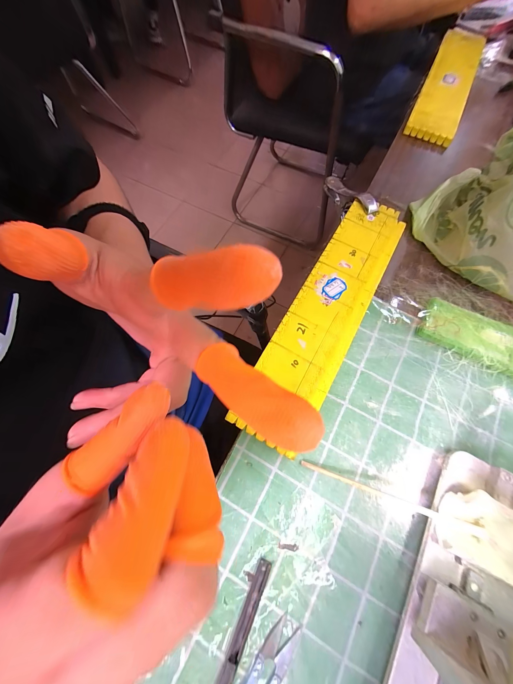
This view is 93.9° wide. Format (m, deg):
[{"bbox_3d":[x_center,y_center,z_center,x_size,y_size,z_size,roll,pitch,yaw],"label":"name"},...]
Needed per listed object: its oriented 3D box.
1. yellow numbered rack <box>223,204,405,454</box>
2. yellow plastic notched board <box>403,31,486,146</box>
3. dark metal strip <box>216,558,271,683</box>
[{"bbox_3d":[0.087,-0.039,0.291,0.079,0.028,0.334,28,73,9],"label":"yellow numbered rack"},{"bbox_3d":[0.367,-0.500,0.457,0.080,0.025,0.341,25,72,8],"label":"yellow plastic notched board"},{"bbox_3d":[-0.029,0.277,0.188,0.016,0.007,0.179,22,72,7],"label":"dark metal strip"}]

